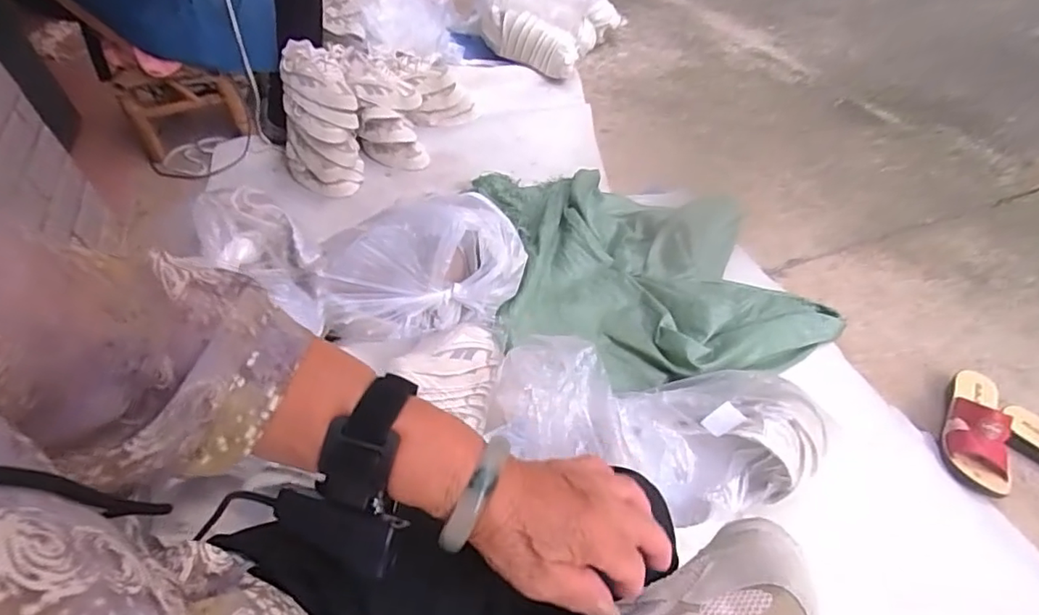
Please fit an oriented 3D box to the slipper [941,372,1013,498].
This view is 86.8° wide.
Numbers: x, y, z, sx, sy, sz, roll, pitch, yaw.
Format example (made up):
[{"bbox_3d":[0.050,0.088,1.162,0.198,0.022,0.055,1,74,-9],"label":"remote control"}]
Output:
[{"bbox_3d":[0.746,0.184,0.892,0.089,0.072,0.229,21,52,22],"label":"slipper"}]

